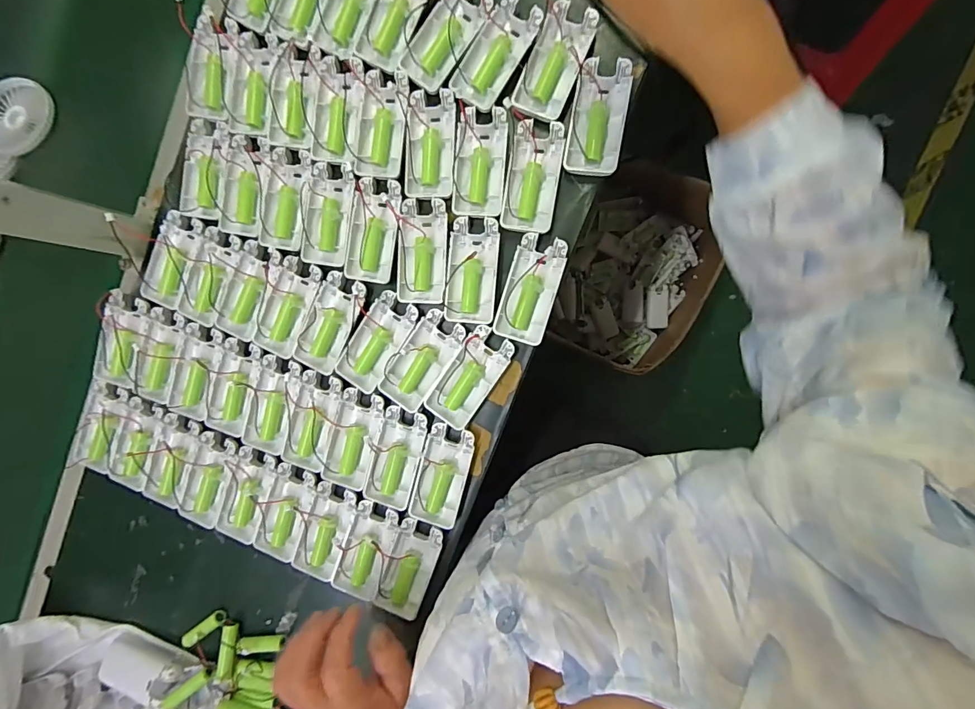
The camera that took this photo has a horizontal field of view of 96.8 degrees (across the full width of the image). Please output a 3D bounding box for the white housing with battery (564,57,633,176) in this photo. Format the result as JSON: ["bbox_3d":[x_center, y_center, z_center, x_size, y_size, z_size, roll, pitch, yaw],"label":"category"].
[{"bbox_3d":[0.097,-0.204,0.376,0.045,0.012,0.093,11,94,8],"label":"white housing with battery"}]

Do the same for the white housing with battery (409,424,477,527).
[{"bbox_3d":[-0.042,0.116,0.416,0.046,0.016,0.095,16,94,7],"label":"white housing with battery"}]

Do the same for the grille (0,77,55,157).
[{"bbox_3d":[-0.551,-0.277,0.504,0.084,0.013,0.084,-1,97,-7],"label":"grille"}]

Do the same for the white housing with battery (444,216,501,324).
[{"bbox_3d":[-0.014,-0.077,0.403,0.047,0.012,0.095,5,93,8],"label":"white housing with battery"}]

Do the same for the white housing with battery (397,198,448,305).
[{"bbox_3d":[-0.060,-0.096,0.410,0.045,0.015,0.094,2,92,8],"label":"white housing with battery"}]

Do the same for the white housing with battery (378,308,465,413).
[{"bbox_3d":[-0.060,0.006,0.411,0.045,0.015,0.094,36,97,5],"label":"white housing with battery"}]

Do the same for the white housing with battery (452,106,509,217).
[{"bbox_3d":[-0.007,-0.175,0.397,0.047,0.015,0.091,4,93,8],"label":"white housing with battery"}]

